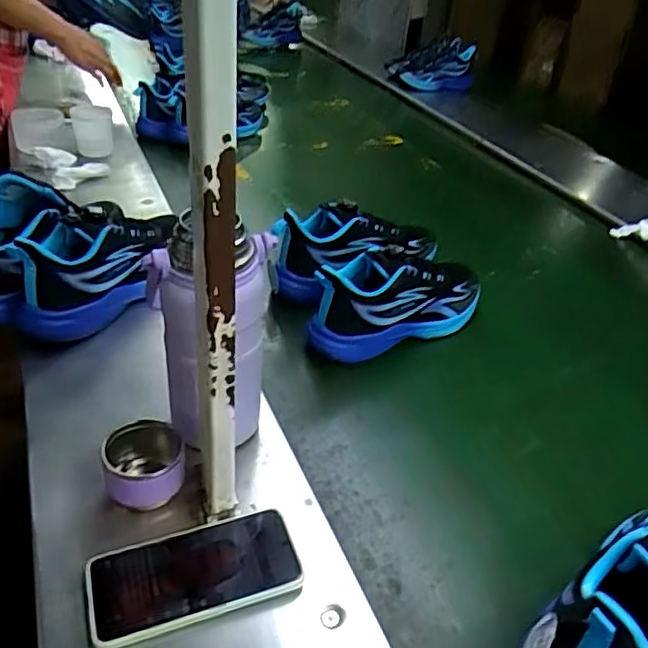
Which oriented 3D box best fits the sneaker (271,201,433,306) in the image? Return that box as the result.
[{"bbox_3d":[0.049,-0.122,0.900,0.275,0.107,0.080,-19,41,-29],"label":"sneaker"}]

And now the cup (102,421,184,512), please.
[{"bbox_3d":[-0.159,0.127,0.550,0.066,0.053,0.067,3,35,-2],"label":"cup"}]

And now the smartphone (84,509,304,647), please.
[{"bbox_3d":[-0.104,0.200,0.495,0.161,0.015,0.083,-11,38,-20],"label":"smartphone"}]

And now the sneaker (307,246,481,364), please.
[{"bbox_3d":[0.098,-0.041,0.806,0.259,0.126,0.083,-16,40,-26],"label":"sneaker"}]

